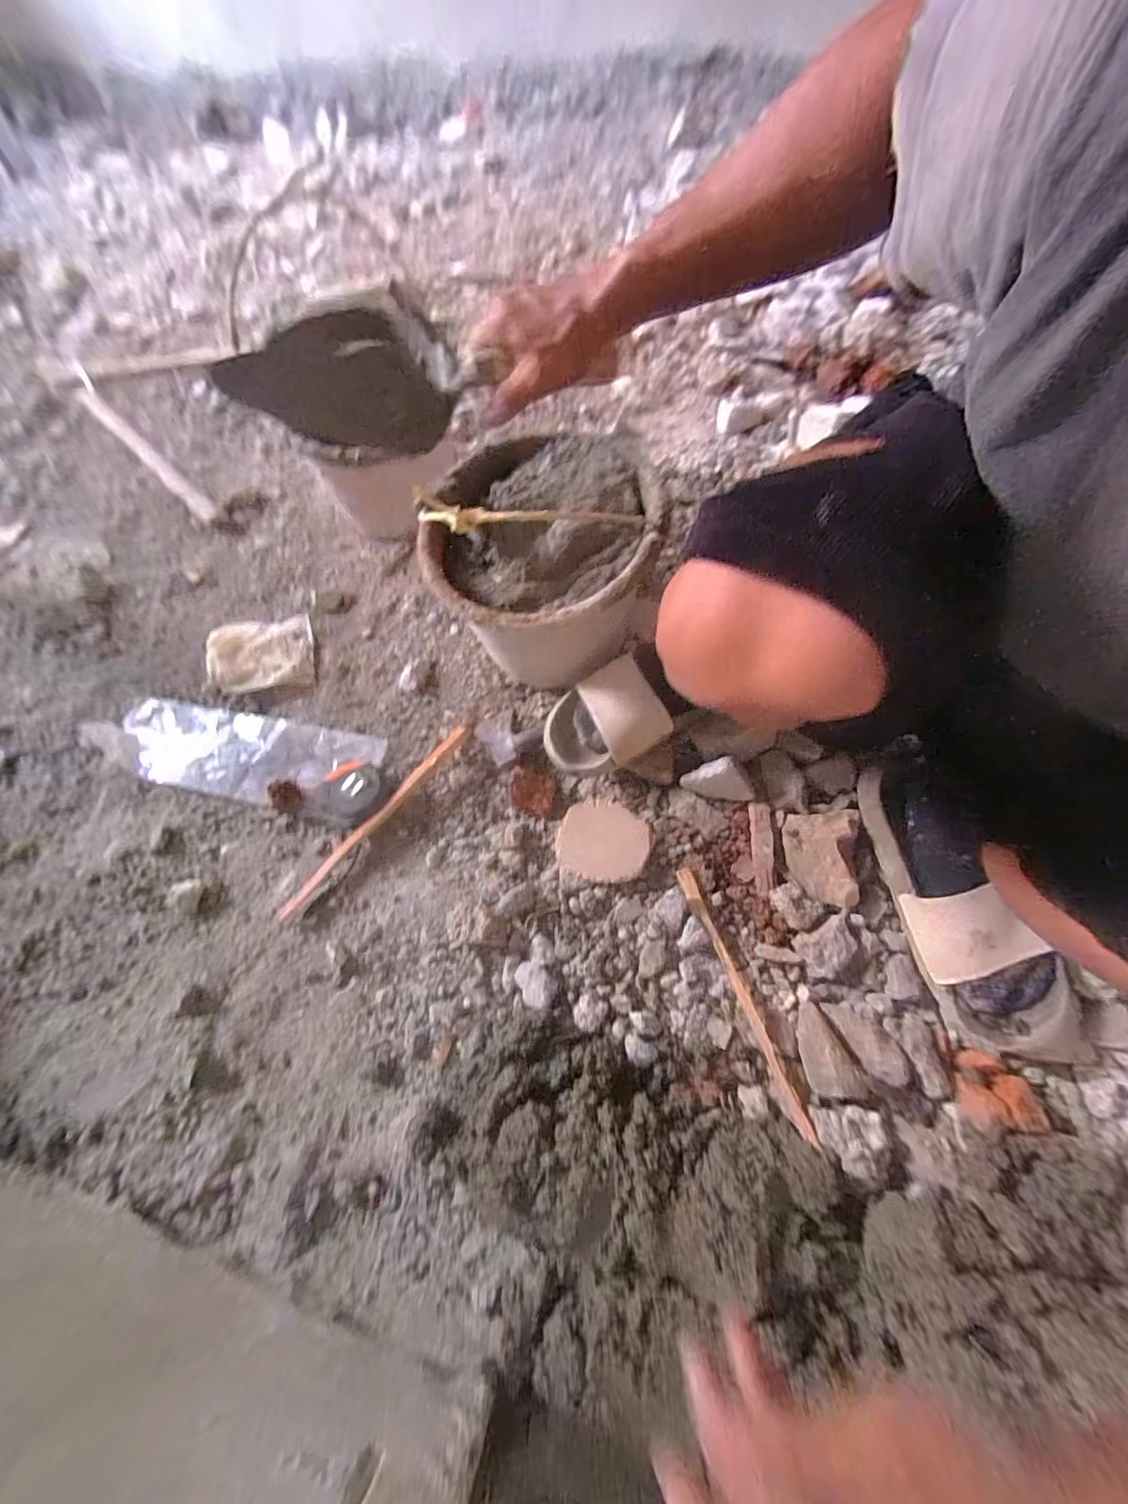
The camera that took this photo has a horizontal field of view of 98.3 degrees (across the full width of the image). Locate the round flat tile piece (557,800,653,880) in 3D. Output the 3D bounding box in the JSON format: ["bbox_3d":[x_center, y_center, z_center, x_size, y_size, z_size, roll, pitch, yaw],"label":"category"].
[{"bbox_3d":[0.044,0.096,0.537,0.098,0.014,0.092,-1,64,2],"label":"round flat tile piece"}]

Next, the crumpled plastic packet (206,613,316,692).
[{"bbox_3d":[-0.412,-0.139,0.662,0.126,0.030,0.116,-15,64,-5],"label":"crumpled plastic packet"}]

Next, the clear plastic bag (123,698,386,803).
[{"bbox_3d":[-0.388,0.000,0.597,0.334,0.017,0.108,8,65,6],"label":"clear plastic bag"}]

